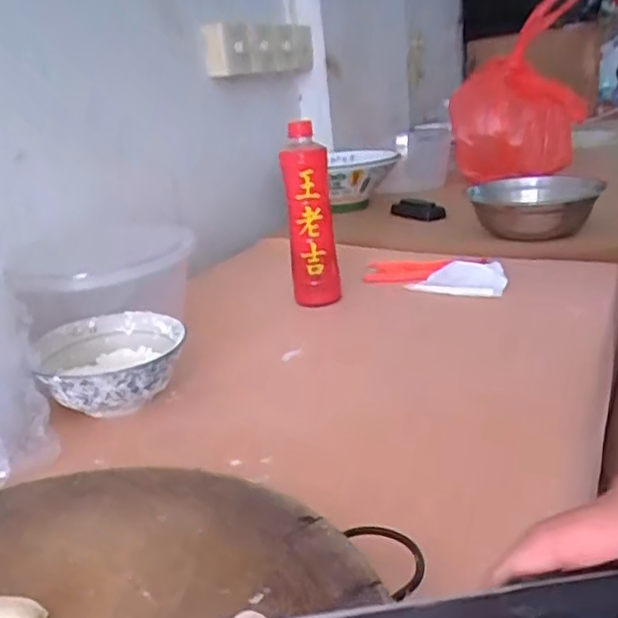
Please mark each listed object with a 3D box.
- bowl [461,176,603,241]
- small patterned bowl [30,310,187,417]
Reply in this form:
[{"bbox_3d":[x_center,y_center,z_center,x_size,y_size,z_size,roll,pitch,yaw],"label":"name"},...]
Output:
[{"bbox_3d":[0.338,-0.153,1.004,0.173,0.077,0.192,-2,21,11],"label":"bowl"},{"bbox_3d":[-0.190,0.051,0.644,0.134,0.051,0.149,-13,21,-18],"label":"small patterned bowl"}]

